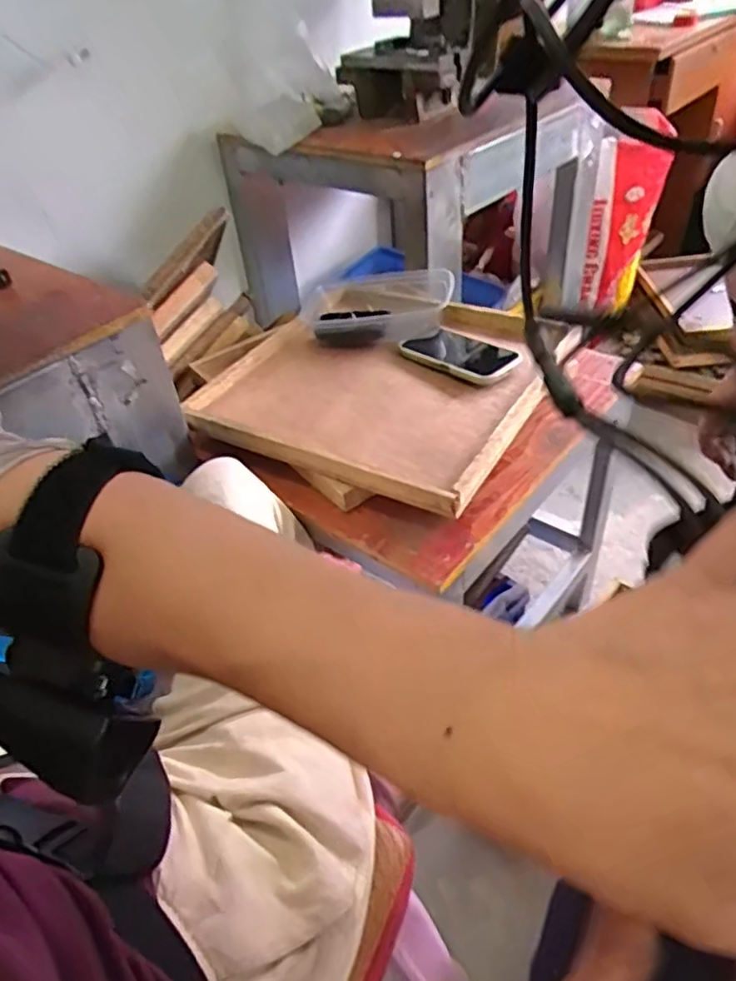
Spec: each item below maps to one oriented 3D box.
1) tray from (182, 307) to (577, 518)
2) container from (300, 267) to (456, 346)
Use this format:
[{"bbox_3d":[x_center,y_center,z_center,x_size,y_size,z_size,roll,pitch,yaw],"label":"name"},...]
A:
[{"bbox_3d":[0.012,-0.138,0.873,0.401,0.031,0.361,17,47,25],"label":"tray"},{"bbox_3d":[0.015,-0.272,0.983,0.217,0.063,0.145,-3,42,5],"label":"container"}]

